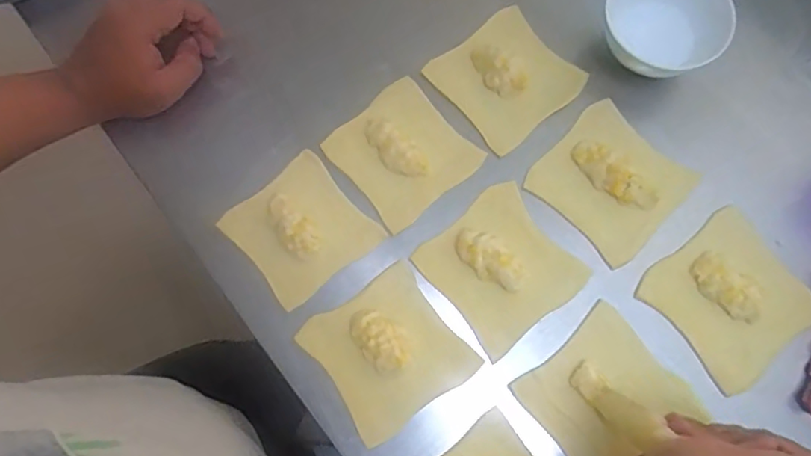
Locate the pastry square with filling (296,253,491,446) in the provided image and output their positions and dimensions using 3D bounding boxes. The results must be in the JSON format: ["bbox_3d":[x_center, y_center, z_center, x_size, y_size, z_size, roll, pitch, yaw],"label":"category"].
[{"bbox_3d":[-0.013,0.093,0.439,0.101,0.020,0.103,-34,78,-6],"label":"pastry square with filling"}]

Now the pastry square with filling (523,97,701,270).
[{"bbox_3d":[0.170,-0.041,0.471,0.102,0.014,0.103,-44,79,-8],"label":"pastry square with filling"}]

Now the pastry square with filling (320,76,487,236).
[{"bbox_3d":[-0.004,-0.063,0.480,0.097,0.014,0.098,-40,78,-7],"label":"pastry square with filling"}]

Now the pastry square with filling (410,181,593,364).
[{"bbox_3d":[0.076,0.030,0.454,0.100,0.017,0.103,-39,78,-7],"label":"pastry square with filling"}]

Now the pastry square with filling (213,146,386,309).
[{"bbox_3d":[-0.084,0.000,0.464,0.094,0.019,0.094,-39,78,-7],"label":"pastry square with filling"}]

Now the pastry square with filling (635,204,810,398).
[{"bbox_3d":[0.257,0.052,0.447,0.110,0.017,0.106,-38,78,-7],"label":"pastry square with filling"}]

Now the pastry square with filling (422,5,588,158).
[{"bbox_3d":[0.087,-0.129,0.495,0.101,0.012,0.097,-39,78,-7],"label":"pastry square with filling"}]

